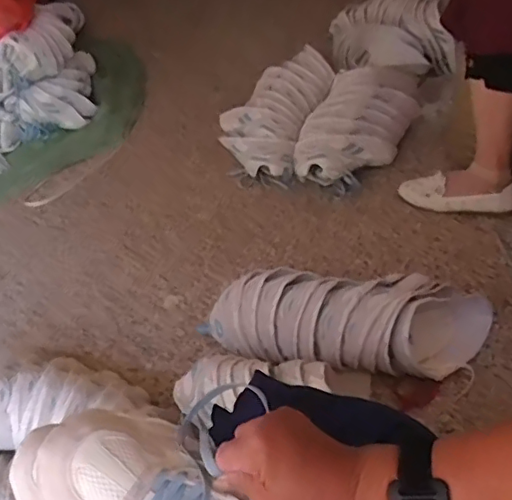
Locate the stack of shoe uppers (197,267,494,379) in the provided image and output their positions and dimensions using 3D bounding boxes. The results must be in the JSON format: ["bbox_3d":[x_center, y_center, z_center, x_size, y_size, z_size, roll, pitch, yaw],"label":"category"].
[{"bbox_3d":[0.161,0.123,0.961,0.495,0.106,0.166,-1,53,7],"label":"stack of shoe uppers"}]

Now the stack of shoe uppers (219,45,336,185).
[{"bbox_3d":[0.043,-0.373,1.449,0.243,0.105,0.384,17,57,20],"label":"stack of shoe uppers"}]

